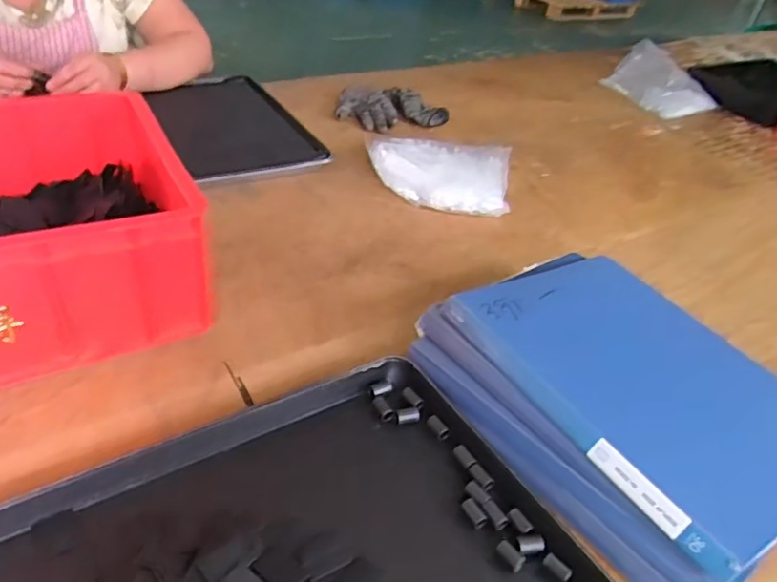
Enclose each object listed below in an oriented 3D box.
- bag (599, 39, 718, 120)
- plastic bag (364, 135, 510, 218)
[{"bbox_3d":[0.621,-0.484,1.348,0.177,0.079,0.218,-16,43,-27],"label":"bag"},{"bbox_3d":[0.076,-0.189,0.908,0.222,0.033,0.194,7,37,1],"label":"plastic bag"}]

